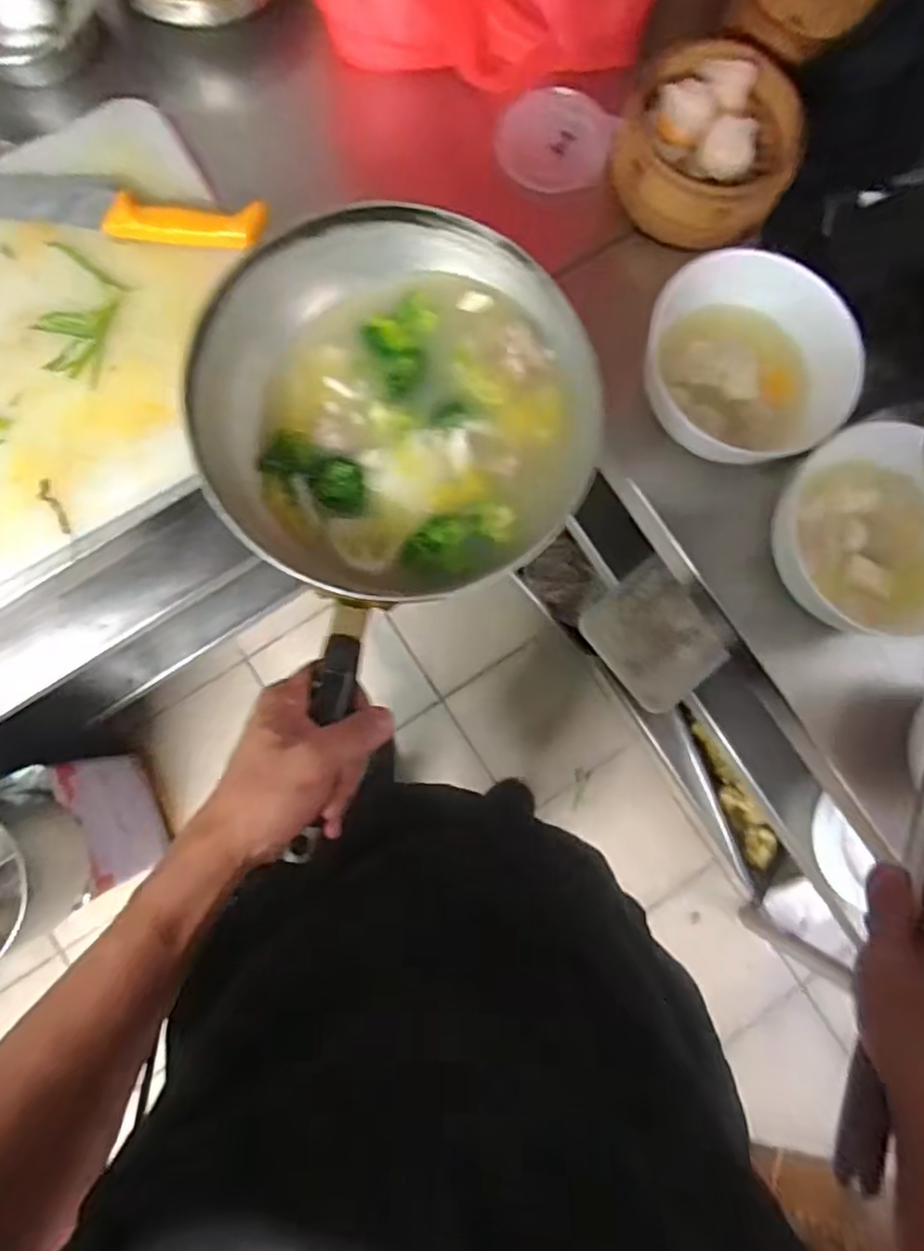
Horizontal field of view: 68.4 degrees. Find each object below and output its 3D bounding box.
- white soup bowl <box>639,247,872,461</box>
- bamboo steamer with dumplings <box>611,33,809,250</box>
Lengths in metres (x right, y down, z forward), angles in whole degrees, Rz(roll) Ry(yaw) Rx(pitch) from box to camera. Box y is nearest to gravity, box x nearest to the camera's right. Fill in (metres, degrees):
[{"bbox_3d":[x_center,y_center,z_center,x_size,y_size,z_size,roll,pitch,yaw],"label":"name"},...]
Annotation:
[{"bbox_3d":[0.248,-0.230,0.606,0.157,0.073,0.186,-43,87,-7],"label":"white soup bowl"},{"bbox_3d":[0.233,-0.456,0.643,0.163,0.066,0.159,0,83,-3],"label":"bamboo steamer with dumplings"}]

